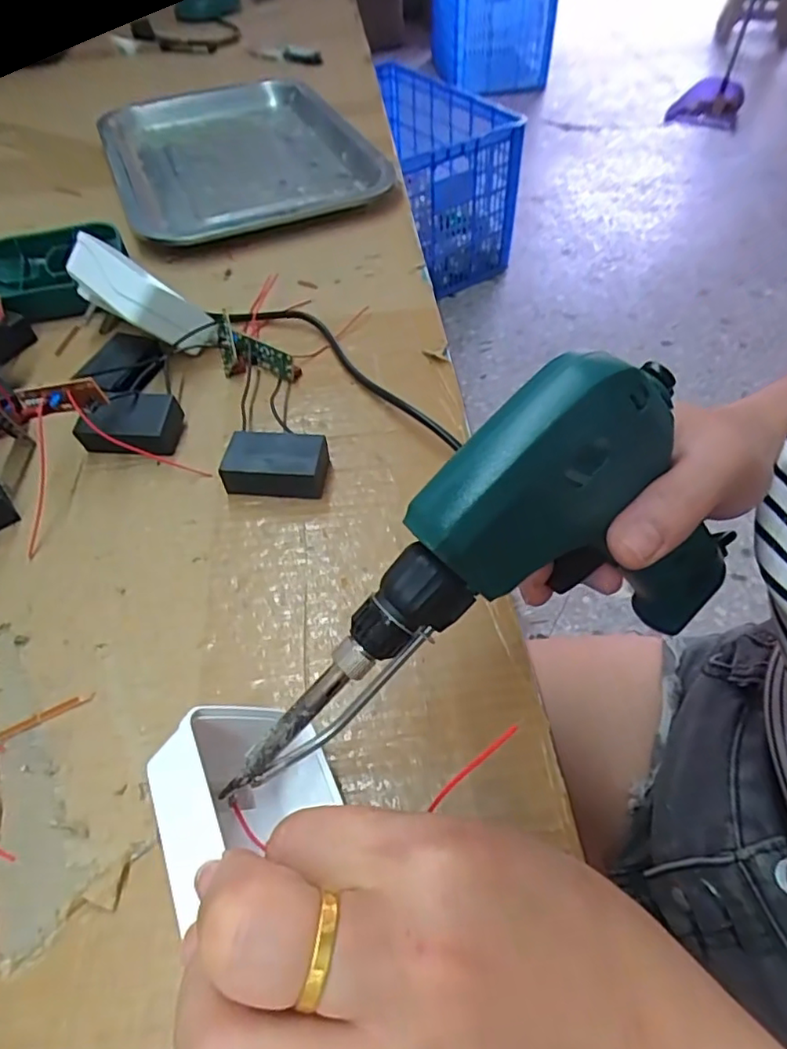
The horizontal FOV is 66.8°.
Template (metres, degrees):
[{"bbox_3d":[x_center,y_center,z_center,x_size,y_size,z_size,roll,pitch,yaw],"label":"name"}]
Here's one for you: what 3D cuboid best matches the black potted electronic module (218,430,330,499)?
[{"bbox_3d":[-0.059,-0.031,0.300,0.049,0.017,0.029,4,52,6],"label":"black potted electronic module"}]

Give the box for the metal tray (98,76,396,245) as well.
[{"bbox_3d":[-0.142,-0.335,0.529,0.204,0.018,0.317,-19,53,-11],"label":"metal tray"}]

